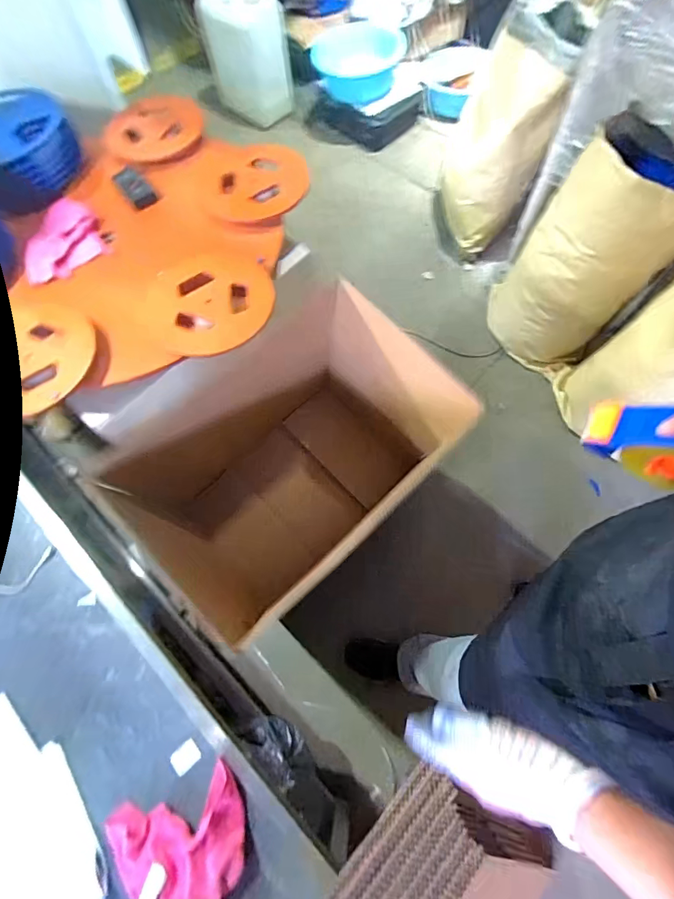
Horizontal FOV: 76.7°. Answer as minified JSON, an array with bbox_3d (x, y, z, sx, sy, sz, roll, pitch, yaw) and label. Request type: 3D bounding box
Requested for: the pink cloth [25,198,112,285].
[{"bbox_3d":[-0.671,-0.513,1.028,0.188,0.023,0.227,-26,67,-9],"label":"pink cloth"}]

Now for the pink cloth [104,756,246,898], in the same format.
[{"bbox_3d":[-0.223,0.575,0.599,0.196,0.043,0.176,-21,67,-7],"label":"pink cloth"}]

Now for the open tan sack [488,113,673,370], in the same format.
[{"bbox_3d":[0.685,-0.501,1.173,0.326,0.558,0.240,38,72,17],"label":"open tan sack"}]

